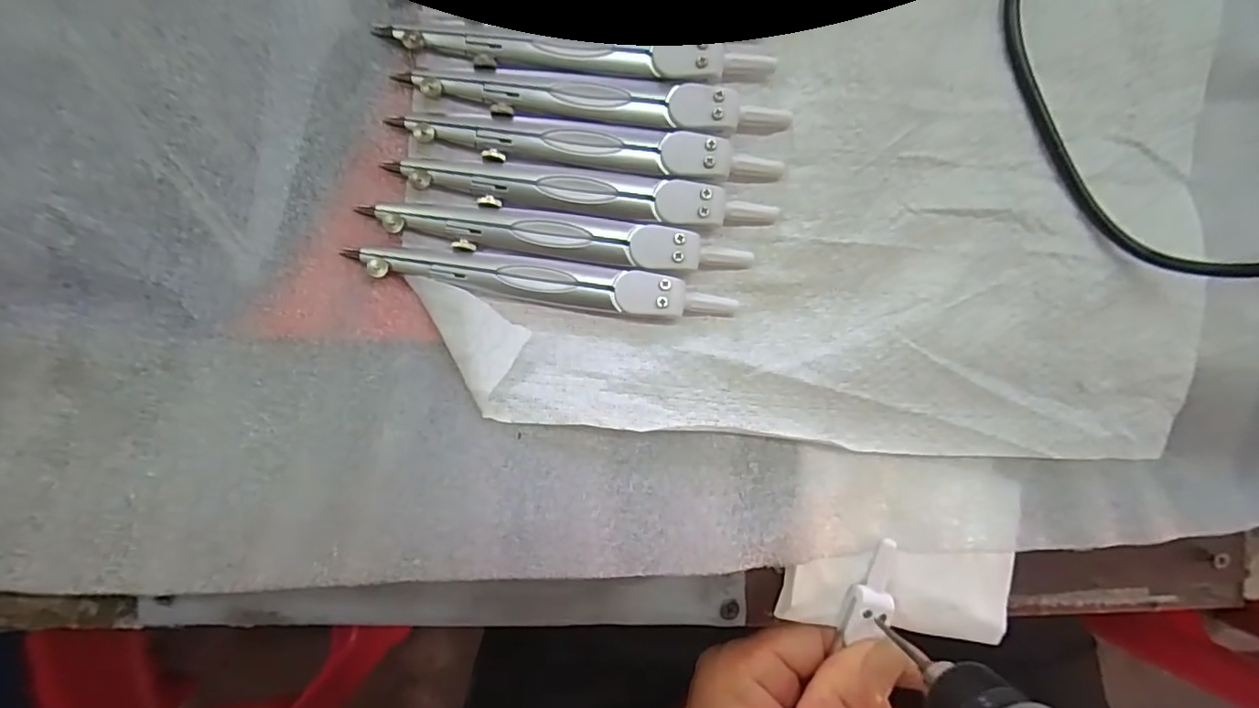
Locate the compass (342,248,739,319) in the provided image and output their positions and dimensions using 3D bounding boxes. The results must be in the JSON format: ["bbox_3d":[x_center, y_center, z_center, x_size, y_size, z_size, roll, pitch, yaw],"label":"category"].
[{"bbox_3d":[-0.027,-0.025,0.192,0.125,0.006,0.014,8,94,-5],"label":"compass"}]

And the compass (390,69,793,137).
[{"bbox_3d":[-0.009,-0.086,0.192,0.125,0.006,0.016,4,94,-5],"label":"compass"}]

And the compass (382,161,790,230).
[{"bbox_3d":[-0.013,-0.054,0.192,0.124,0.005,0.016,5,94,-5],"label":"compass"}]

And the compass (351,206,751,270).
[{"bbox_3d":[-0.022,-0.039,0.192,0.124,0.006,0.015,5,94,-5],"label":"compass"}]

